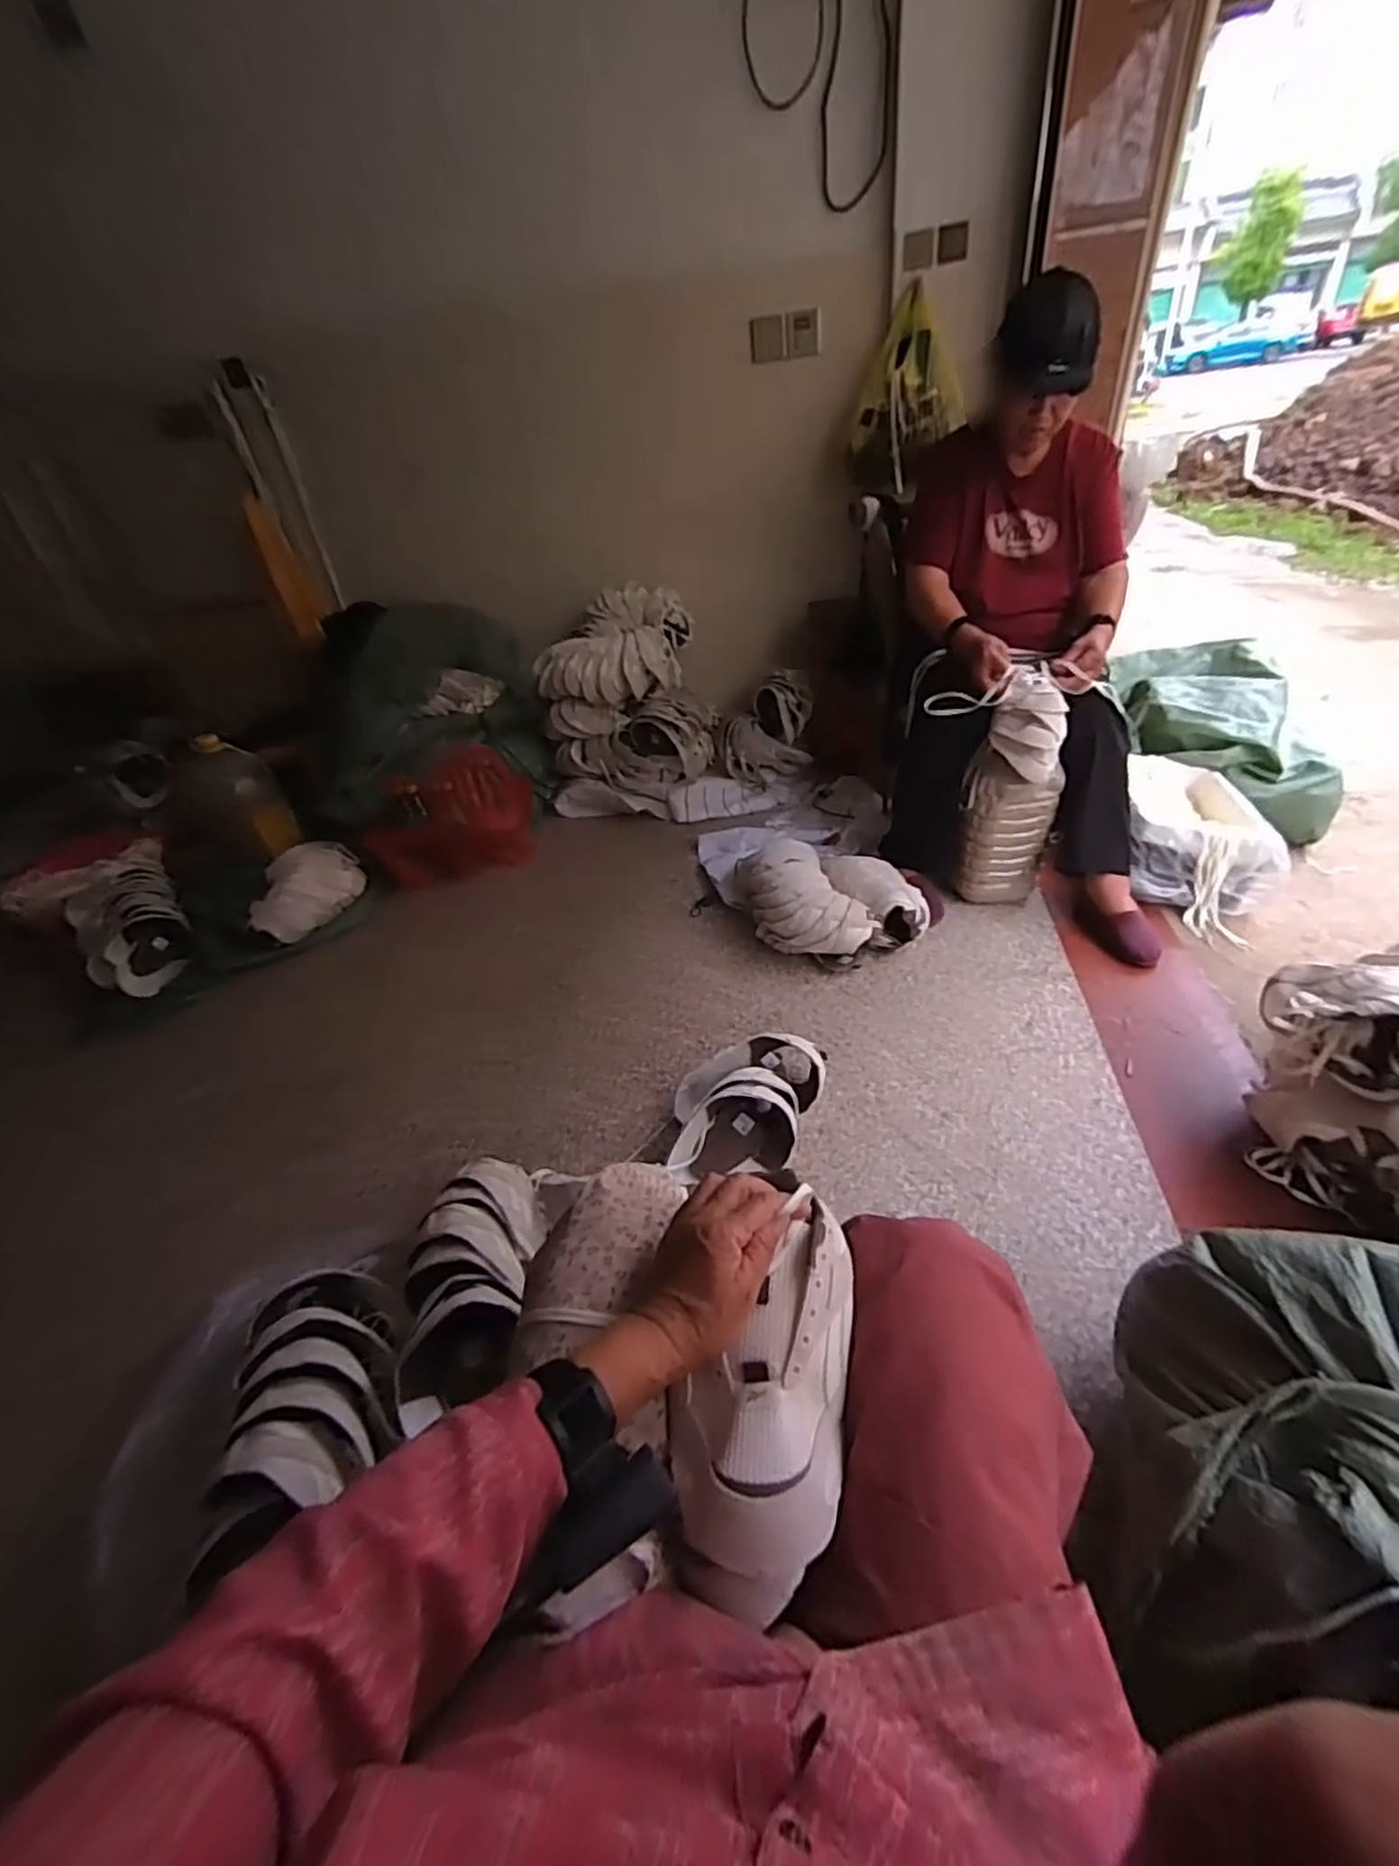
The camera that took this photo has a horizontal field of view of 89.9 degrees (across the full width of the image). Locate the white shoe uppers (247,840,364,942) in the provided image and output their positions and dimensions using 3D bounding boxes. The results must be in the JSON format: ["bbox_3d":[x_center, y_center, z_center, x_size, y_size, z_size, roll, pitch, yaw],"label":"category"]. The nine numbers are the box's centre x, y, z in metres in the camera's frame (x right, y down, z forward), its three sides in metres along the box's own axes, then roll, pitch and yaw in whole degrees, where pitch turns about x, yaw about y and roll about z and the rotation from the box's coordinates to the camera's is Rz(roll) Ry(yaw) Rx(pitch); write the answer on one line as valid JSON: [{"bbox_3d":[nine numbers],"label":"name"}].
[{"bbox_3d":[-0.851,-0.100,1.528,0.132,0.105,0.296,0,38,9],"label":"white shoe uppers"}]

